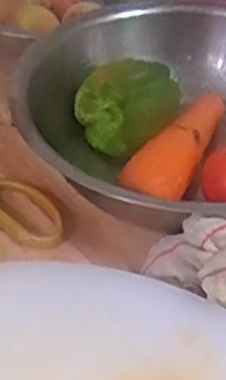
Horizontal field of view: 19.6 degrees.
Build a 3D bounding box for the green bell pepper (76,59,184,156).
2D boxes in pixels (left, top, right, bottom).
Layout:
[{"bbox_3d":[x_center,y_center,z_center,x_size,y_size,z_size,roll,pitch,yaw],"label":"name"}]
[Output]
[{"bbox_3d":[0.015,-0.073,0.585,0.079,0.062,0.064,-16,44,-18],"label":"green bell pepper"}]

